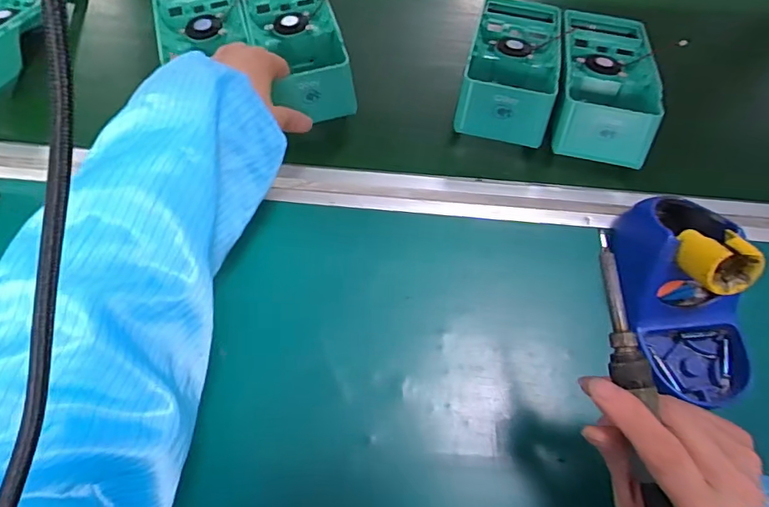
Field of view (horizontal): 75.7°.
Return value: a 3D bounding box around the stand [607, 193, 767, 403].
[{"bbox_3d":[0.225,0.026,0.356,0.081,0.092,0.153,3,68,0],"label":"stand"}]

